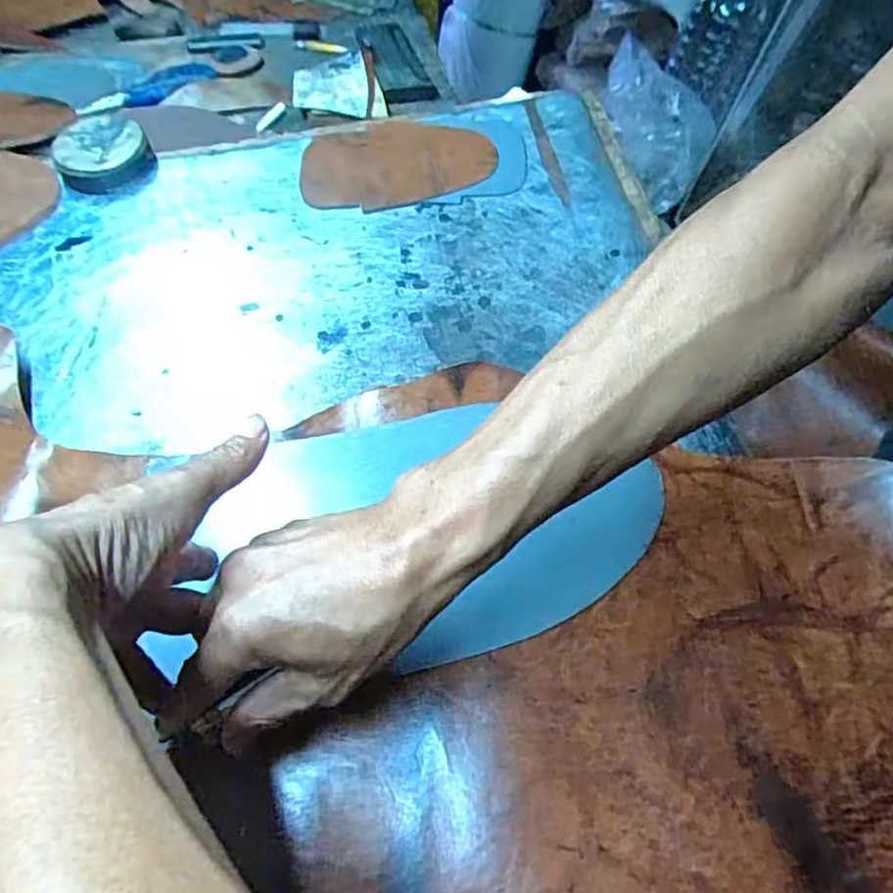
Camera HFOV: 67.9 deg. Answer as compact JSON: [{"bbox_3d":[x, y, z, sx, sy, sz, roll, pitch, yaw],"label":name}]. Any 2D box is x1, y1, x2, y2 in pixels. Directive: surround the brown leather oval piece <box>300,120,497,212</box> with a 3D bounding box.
[{"bbox_3d":[-0.042,-0.246,0.569,0.160,0.010,0.106,-6,61,-1],"label":"brown leather oval piece"}]

